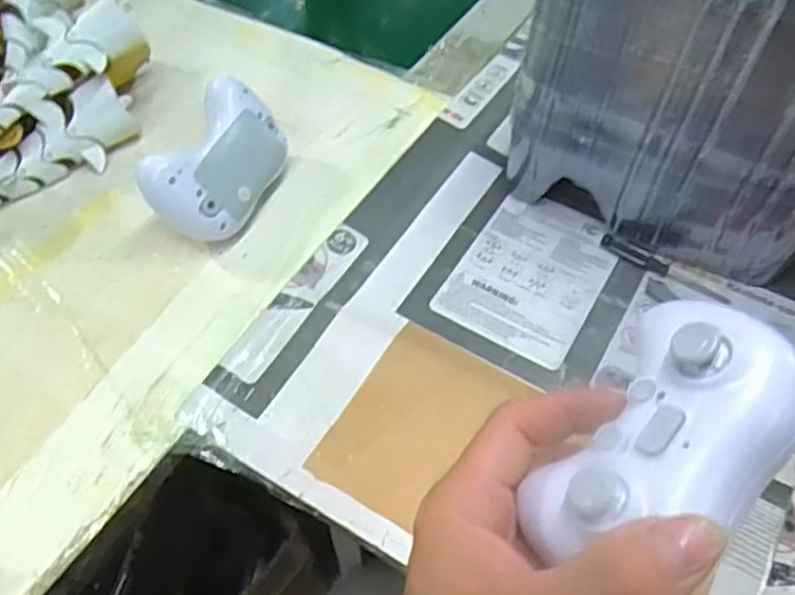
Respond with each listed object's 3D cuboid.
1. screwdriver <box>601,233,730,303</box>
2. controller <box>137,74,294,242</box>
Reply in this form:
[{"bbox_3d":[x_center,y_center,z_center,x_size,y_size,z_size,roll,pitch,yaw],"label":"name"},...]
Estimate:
[{"bbox_3d":[0.174,-0.019,0.464,0.086,0.007,0.012,34,59,23],"label":"screwdriver"},{"bbox_3d":[-0.119,-0.088,0.469,0.034,0.072,0.108,-14,36,47],"label":"controller"}]

